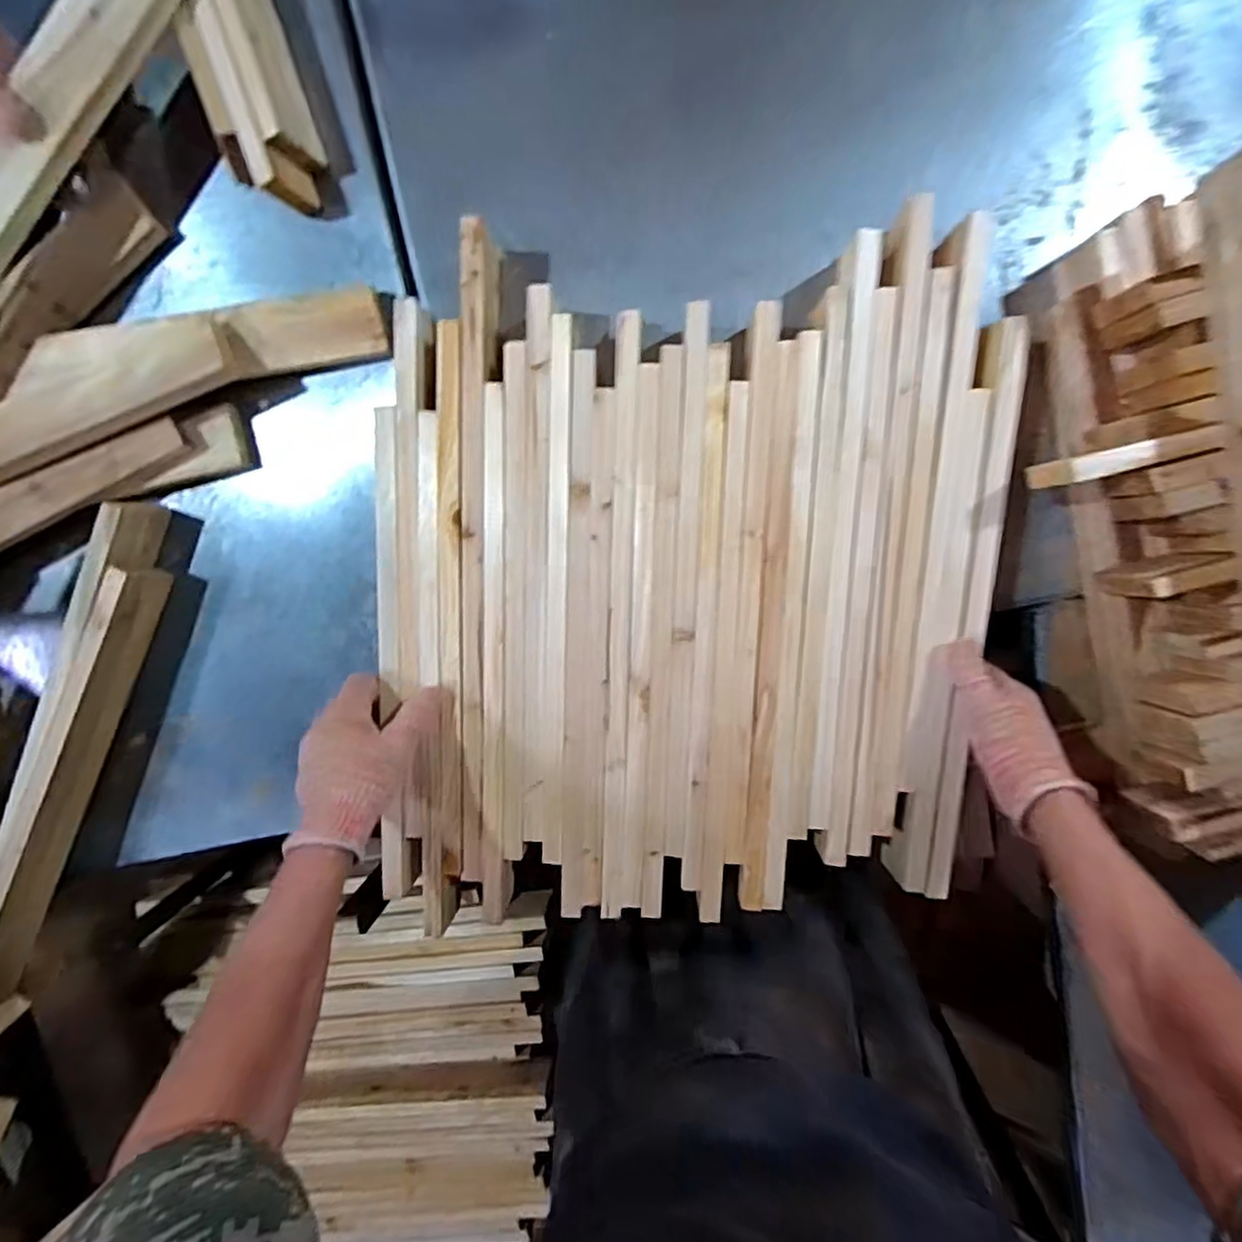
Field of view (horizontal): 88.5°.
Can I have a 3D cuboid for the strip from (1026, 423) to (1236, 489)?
[{"bbox_3d":[0.378,-0.122,0.481,0.107,0.053,0.019,-13,97,5],"label":"strip"}]

